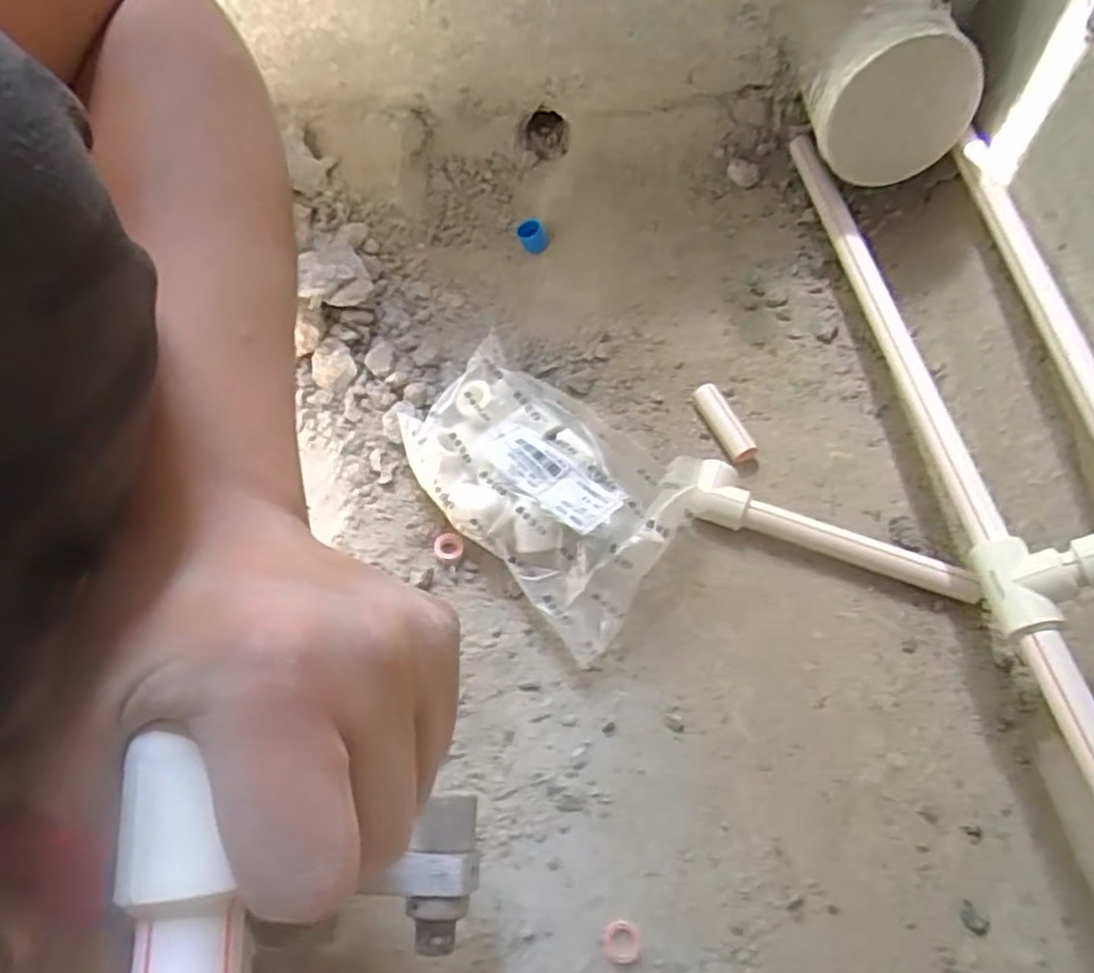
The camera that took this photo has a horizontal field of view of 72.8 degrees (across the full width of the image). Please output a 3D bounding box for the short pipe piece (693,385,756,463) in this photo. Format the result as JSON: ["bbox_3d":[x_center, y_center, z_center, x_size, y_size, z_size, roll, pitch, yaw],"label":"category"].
[{"bbox_3d":[0.137,-0.048,0.578,0.022,0.025,0.066,-23,66,-9],"label":"short pipe piece"}]

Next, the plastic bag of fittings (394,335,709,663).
[{"bbox_3d":[-0.003,-0.005,0.528,0.135,0.061,0.220,-41,69,-16],"label":"plastic bag of fittings"}]

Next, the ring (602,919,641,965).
[{"bbox_3d":[0.043,0.265,0.431,0.023,0.004,0.023,-1,64,2],"label":"ring"}]

